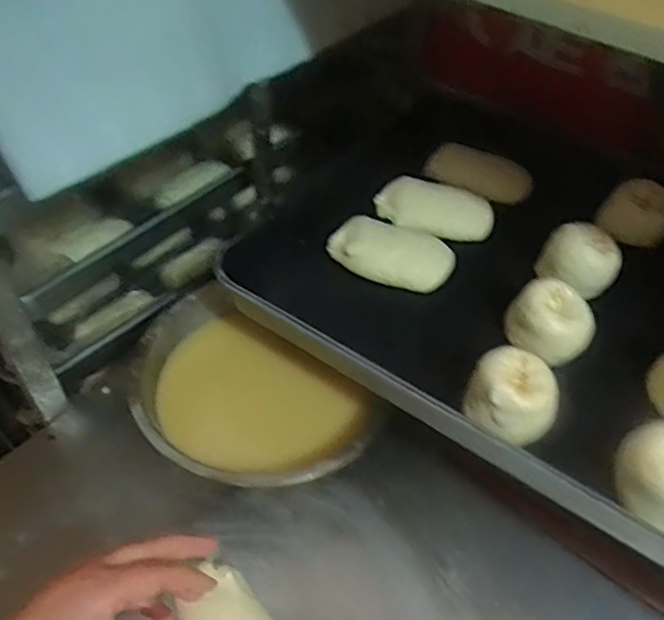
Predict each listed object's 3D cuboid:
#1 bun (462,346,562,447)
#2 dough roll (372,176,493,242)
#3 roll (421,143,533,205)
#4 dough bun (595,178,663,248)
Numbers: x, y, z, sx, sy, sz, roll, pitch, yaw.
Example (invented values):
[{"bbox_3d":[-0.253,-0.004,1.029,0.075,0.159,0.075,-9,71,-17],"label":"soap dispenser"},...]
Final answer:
[{"bbox_3d":[0.127,0.061,0.428,0.060,0.040,0.053,25,50,19],"label":"bun"},{"bbox_3d":[0.100,-0.097,0.592,0.112,0.032,0.054,15,48,10],"label":"dough roll"},{"bbox_3d":[0.154,-0.144,0.640,0.109,0.033,0.039,19,49,14],"label":"roll"},{"bbox_3d":[0.296,-0.094,0.591,0.066,0.042,0.057,29,52,22],"label":"dough bun"}]

